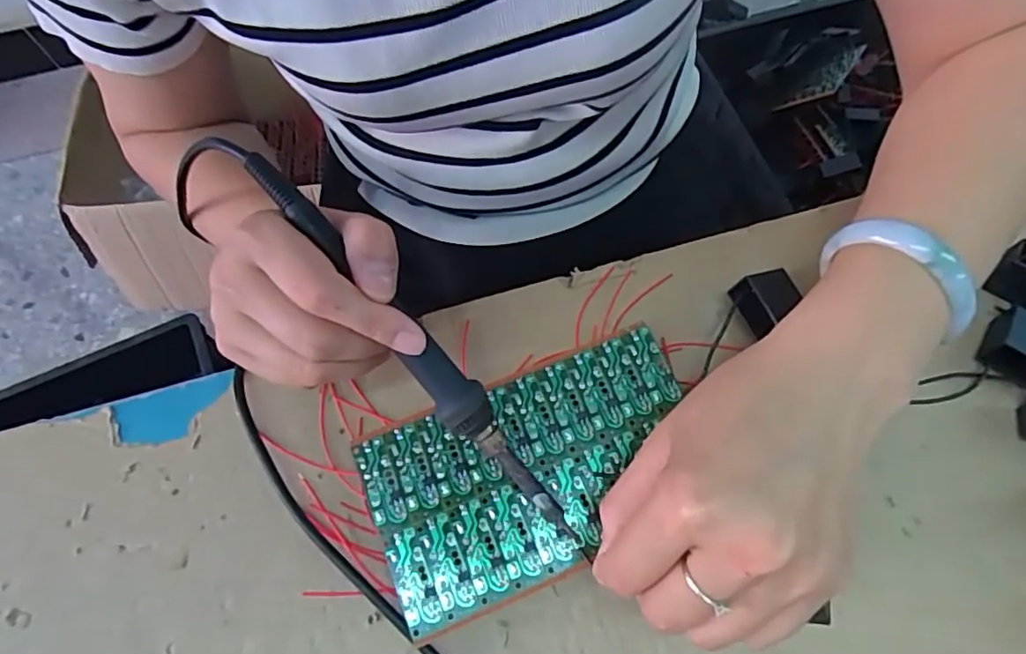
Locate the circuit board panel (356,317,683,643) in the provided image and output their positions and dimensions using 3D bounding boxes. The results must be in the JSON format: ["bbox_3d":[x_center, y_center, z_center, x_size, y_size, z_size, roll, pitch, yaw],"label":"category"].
[{"bbox_3d":[0.012,0.068,0.281,0.154,0.007,0.092,-22,68,-8],"label":"circuit board panel"}]

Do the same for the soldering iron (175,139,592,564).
[{"bbox_3d":[-0.039,0.016,0.260,0.020,0.026,0.212,-41,98,-14],"label":"soldering iron"}]

